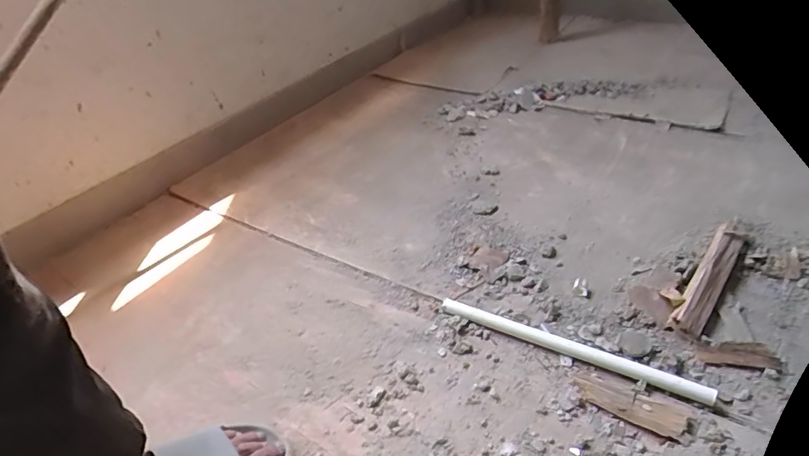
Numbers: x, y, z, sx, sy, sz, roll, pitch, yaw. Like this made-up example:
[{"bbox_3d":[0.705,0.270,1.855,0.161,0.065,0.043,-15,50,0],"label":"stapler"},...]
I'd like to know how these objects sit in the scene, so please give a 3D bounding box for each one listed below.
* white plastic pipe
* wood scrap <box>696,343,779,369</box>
[{"bbox_3d":[0.215,0.159,0.679,0.358,0.023,0.023,16,43,27],"label":"white plastic pipe"},{"bbox_3d":[0.427,0.163,0.641,0.089,0.021,0.024,5,39,15],"label":"wood scrap"}]

